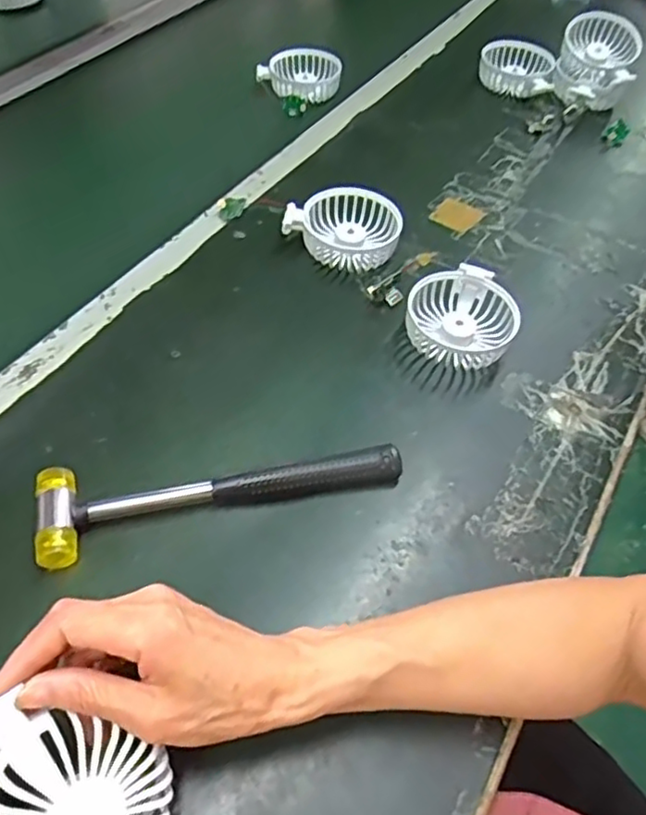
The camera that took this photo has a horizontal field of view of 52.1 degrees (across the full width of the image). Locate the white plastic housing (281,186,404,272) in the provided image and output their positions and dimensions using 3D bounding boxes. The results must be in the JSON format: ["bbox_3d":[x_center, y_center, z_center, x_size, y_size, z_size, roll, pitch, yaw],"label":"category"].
[{"bbox_3d":[0.020,-0.166,0.616,0.095,0.036,0.086,34,58,22],"label":"white plastic housing"}]

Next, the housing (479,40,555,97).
[{"bbox_3d":[0.245,-0.429,0.840,0.093,0.038,0.079,13,53,7],"label":"housing"}]

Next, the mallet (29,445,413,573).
[{"bbox_3d":[-0.064,0.054,0.444,0.238,0.028,0.061,-10,53,-10],"label":"mallet"}]

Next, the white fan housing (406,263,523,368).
[{"bbox_3d":[0.113,-0.075,0.548,0.086,0.035,0.087,1,52,-2],"label":"white fan housing"}]

